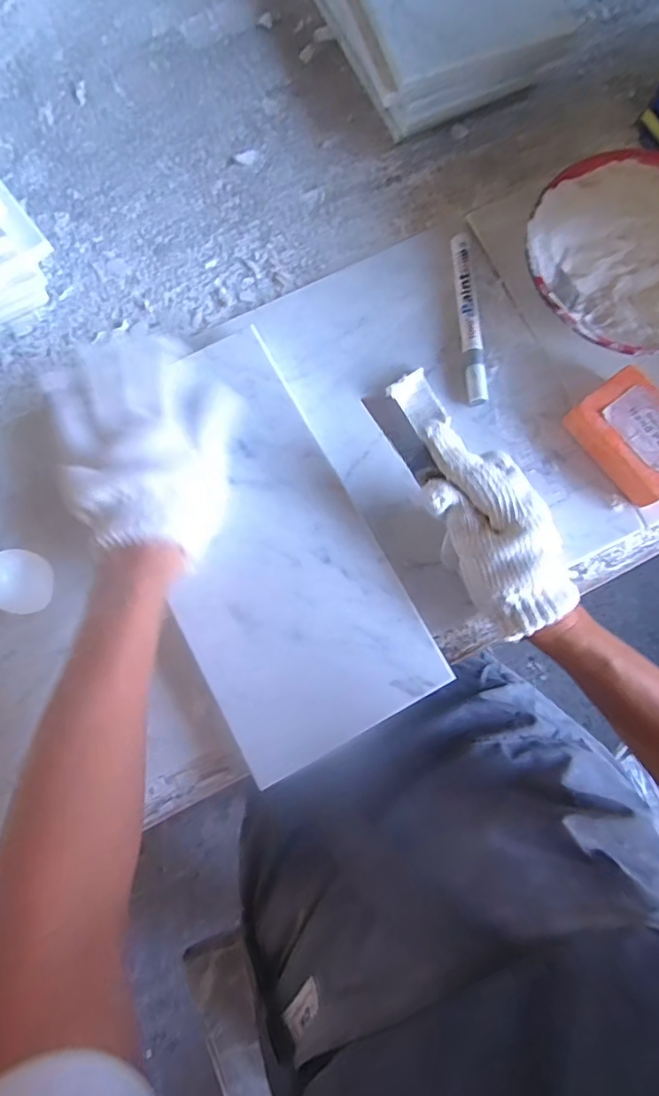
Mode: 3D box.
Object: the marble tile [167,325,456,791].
[{"bbox_3d":[-0.049,-0.003,0.383,0.148,0.014,0.294,-28,81,-5],"label":"marble tile"}]

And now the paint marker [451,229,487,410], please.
[{"bbox_3d":[0.111,-0.186,0.431,0.014,0.010,0.144,-4,80,-1],"label":"paint marker"}]

